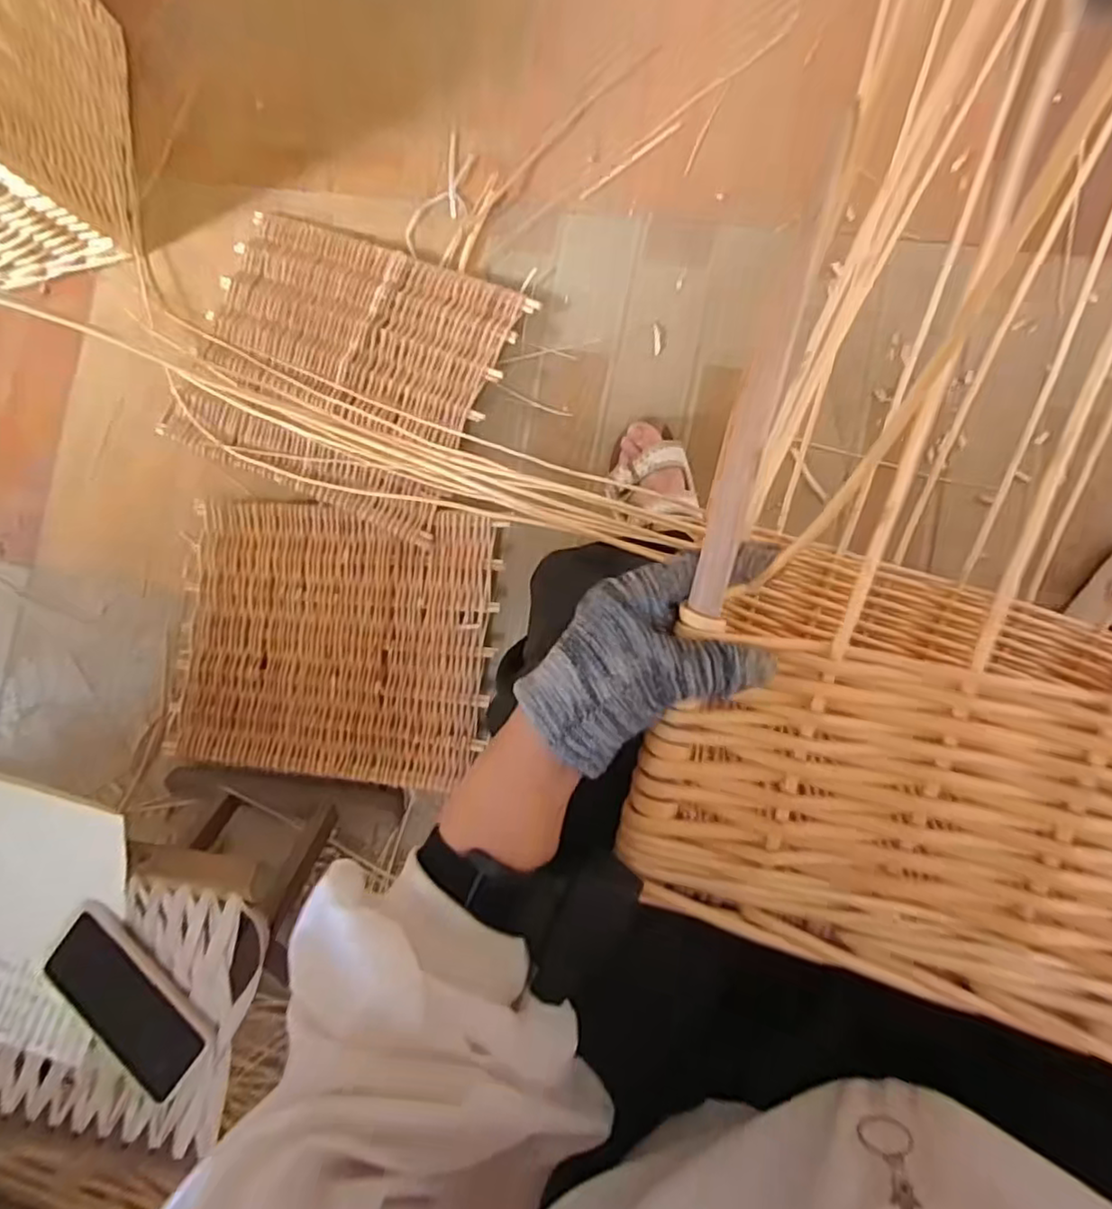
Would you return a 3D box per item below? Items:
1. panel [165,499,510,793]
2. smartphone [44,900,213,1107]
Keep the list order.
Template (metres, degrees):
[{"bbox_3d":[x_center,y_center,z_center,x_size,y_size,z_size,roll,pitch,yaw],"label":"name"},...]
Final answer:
[{"bbox_3d":[-0.293,0.045,0.854,0.417,0.032,0.337,4,85,9],"label":"panel"},{"bbox_3d":[-0.360,0.330,0.557,0.159,0.014,0.079,34,89,14],"label":"smartphone"}]

